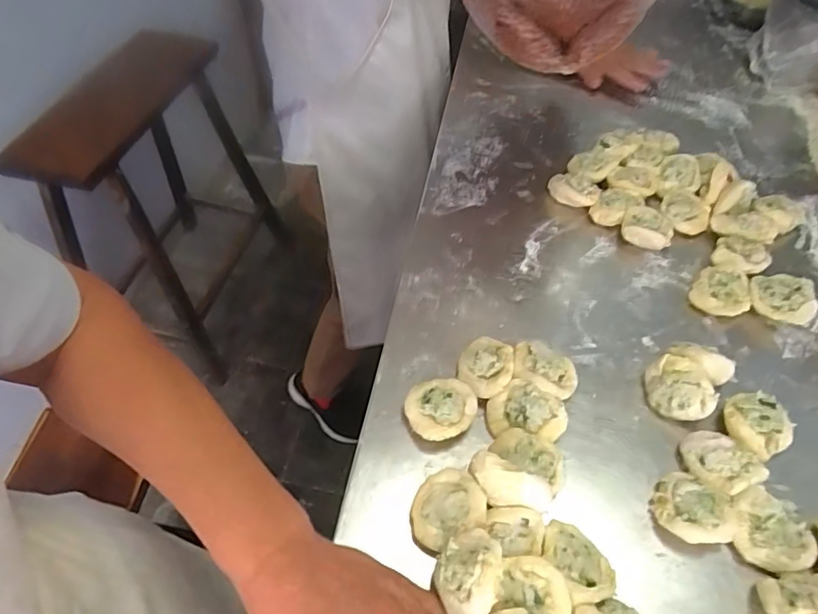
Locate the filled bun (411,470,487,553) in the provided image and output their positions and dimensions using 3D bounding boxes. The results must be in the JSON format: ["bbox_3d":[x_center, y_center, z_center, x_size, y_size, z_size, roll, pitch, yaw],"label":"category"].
[{"bbox_3d":[0.028,0.146,0.375,0.052,0.021,0.052,-12,54,17],"label":"filled bun"}]

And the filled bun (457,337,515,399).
[{"bbox_3d":[0.066,0.052,0.452,0.045,0.027,0.055,14,53,13],"label":"filled bun"}]

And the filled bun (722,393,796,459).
[{"bbox_3d":[0.276,0.094,0.417,0.047,0.029,0.048,-1,52,1],"label":"filled bun"}]

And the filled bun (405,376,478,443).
[{"bbox_3d":[0.026,0.084,0.427,0.056,0.023,0.050,-30,57,-20],"label":"filled bun"}]

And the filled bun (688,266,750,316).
[{"bbox_3d":[0.302,-0.014,0.506,0.050,0.024,0.051,26,57,21],"label":"filled bun"}]

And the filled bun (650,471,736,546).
[{"bbox_3d":[0.203,0.147,0.377,0.043,0.033,0.052,-33,59,-24],"label":"filled bun"}]

